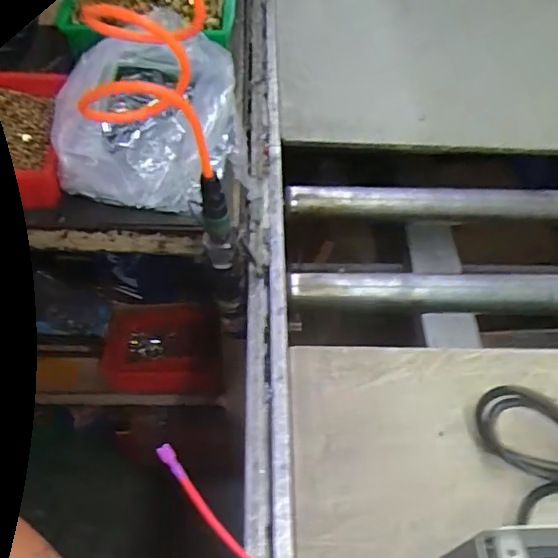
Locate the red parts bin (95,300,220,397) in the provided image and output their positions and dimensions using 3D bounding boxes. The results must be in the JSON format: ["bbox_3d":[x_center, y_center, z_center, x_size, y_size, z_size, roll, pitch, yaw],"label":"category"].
[{"bbox_3d":[-0.204,0.120,0.966,0.197,0.081,0.137,-1,53,-5],"label":"red parts bin"}]

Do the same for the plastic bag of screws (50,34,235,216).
[{"bbox_3d":[-0.157,-0.182,0.676,0.196,0.135,0.180,3,50,-4],"label":"plastic bag of screws"}]

